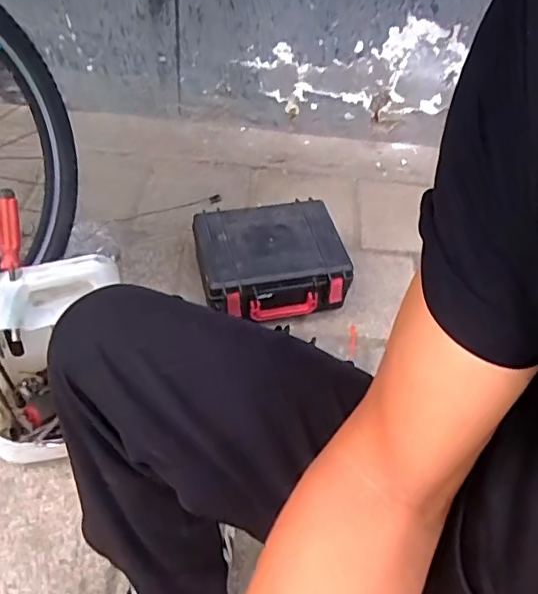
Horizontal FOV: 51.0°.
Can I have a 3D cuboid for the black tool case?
[{"bbox_3d":[-0.001,-0.063,1.110,0.287,0.124,0.222,-12,51,-15],"label":"black tool case"}]

